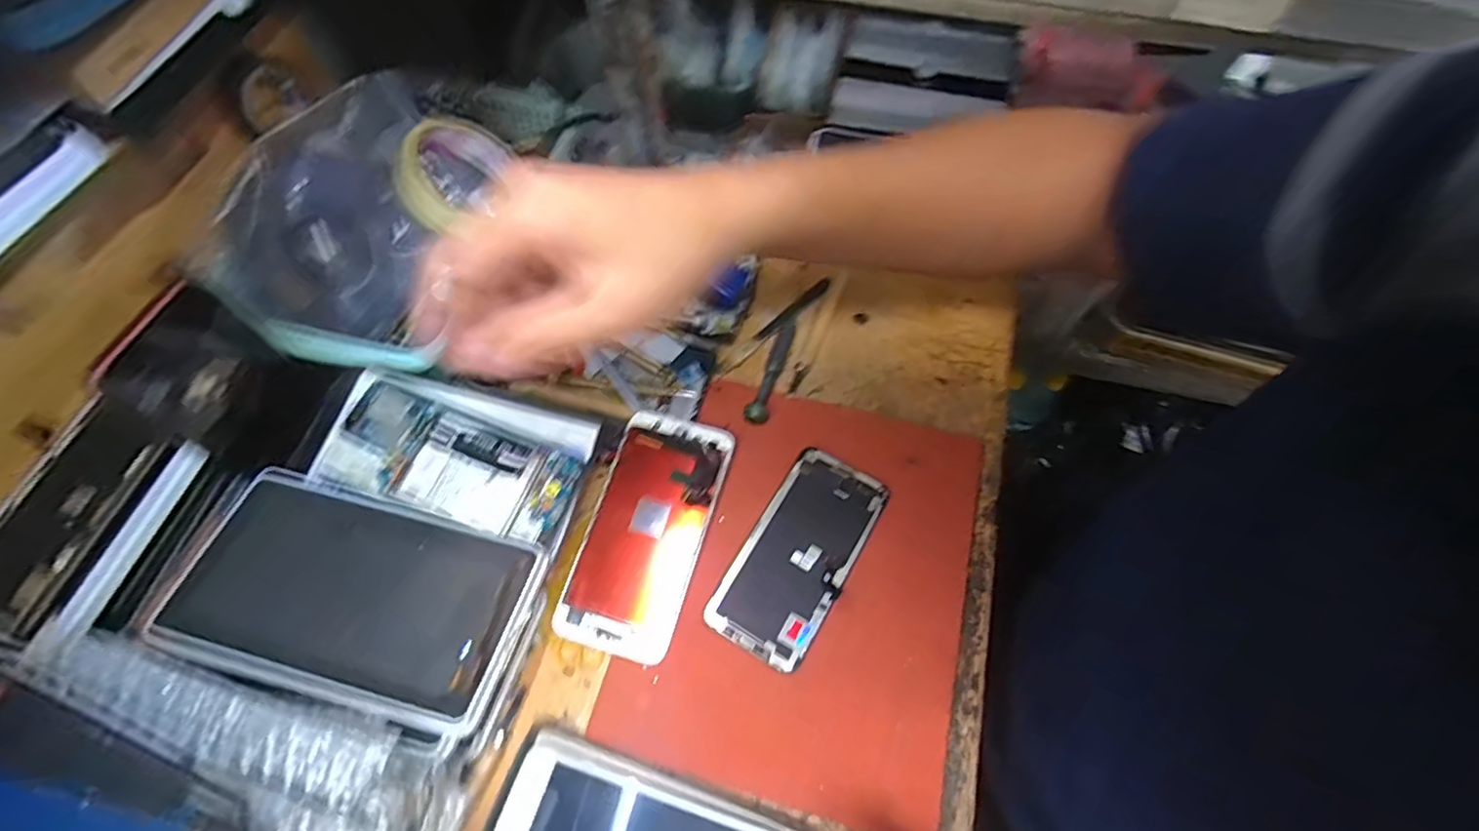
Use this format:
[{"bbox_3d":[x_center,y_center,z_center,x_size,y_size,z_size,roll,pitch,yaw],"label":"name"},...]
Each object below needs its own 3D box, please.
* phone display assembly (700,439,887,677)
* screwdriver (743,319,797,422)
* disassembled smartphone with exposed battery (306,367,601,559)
[{"bbox_3d":[0.040,0.089,0.417,0.068,0.007,0.141,29,66,13],"label":"phone display assembly"},{"bbox_3d":[0.026,-0.036,0.478,0.016,0.012,0.096,19,64,9],"label":"screwdriver"},{"bbox_3d":[-0.180,0.020,0.402,0.162,0.016,0.090,17,66,2],"label":"disassembled smartphone with exposed battery"}]

